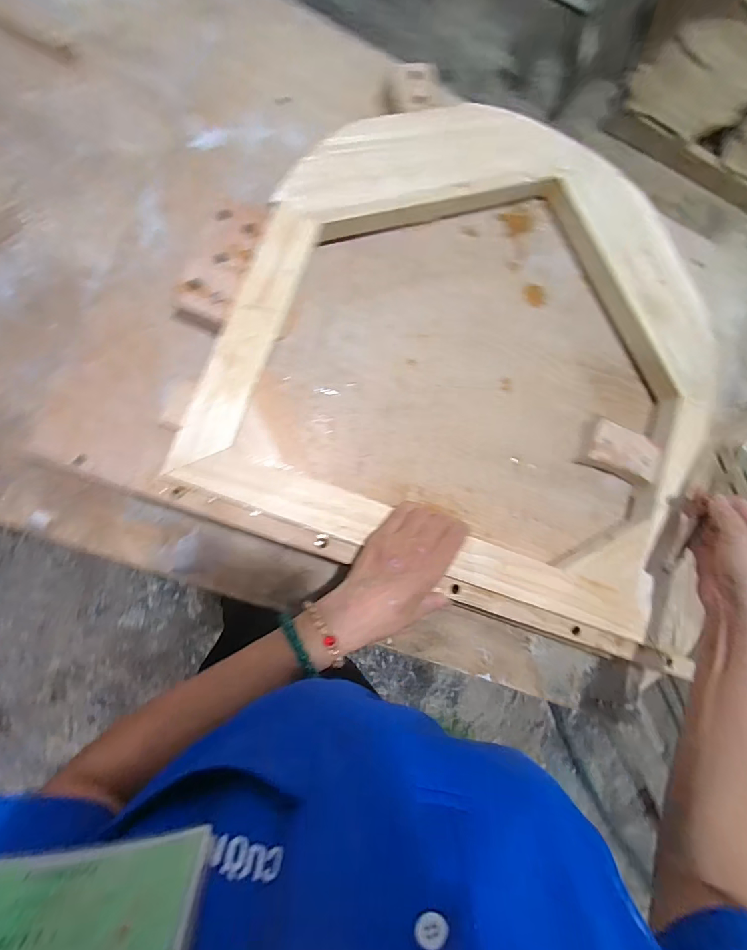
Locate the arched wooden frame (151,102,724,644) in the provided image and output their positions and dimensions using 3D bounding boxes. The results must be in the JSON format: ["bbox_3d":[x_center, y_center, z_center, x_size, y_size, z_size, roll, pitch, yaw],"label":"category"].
[{"bbox_3d":[0.129,-0.130,0.457,0.496,0.062,0.485,22,83,-5],"label":"arched wooden frame"}]

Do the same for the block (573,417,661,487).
[{"bbox_3d":[0.275,-0.025,0.495,0.082,0.020,0.053,23,81,-11],"label":"block"}]

